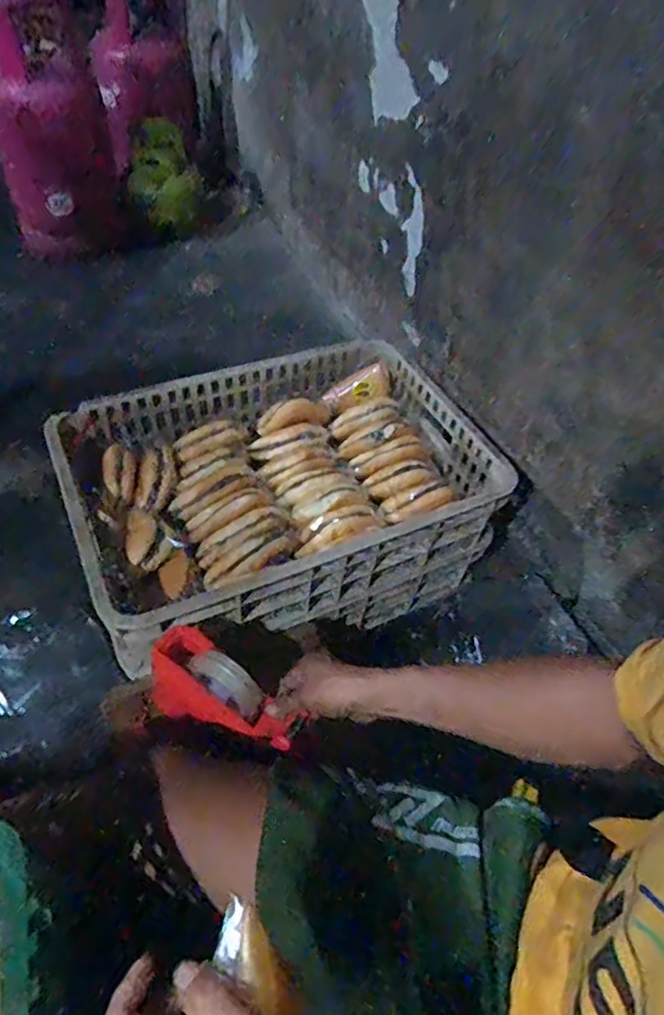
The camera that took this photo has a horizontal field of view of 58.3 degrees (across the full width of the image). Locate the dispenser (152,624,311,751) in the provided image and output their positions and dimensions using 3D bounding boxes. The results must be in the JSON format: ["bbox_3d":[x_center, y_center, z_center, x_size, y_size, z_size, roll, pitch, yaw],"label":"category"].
[{"bbox_3d":[-0.118,0.212,0.668,0.191,0.086,0.067,22,50,21],"label":"dispenser"}]

